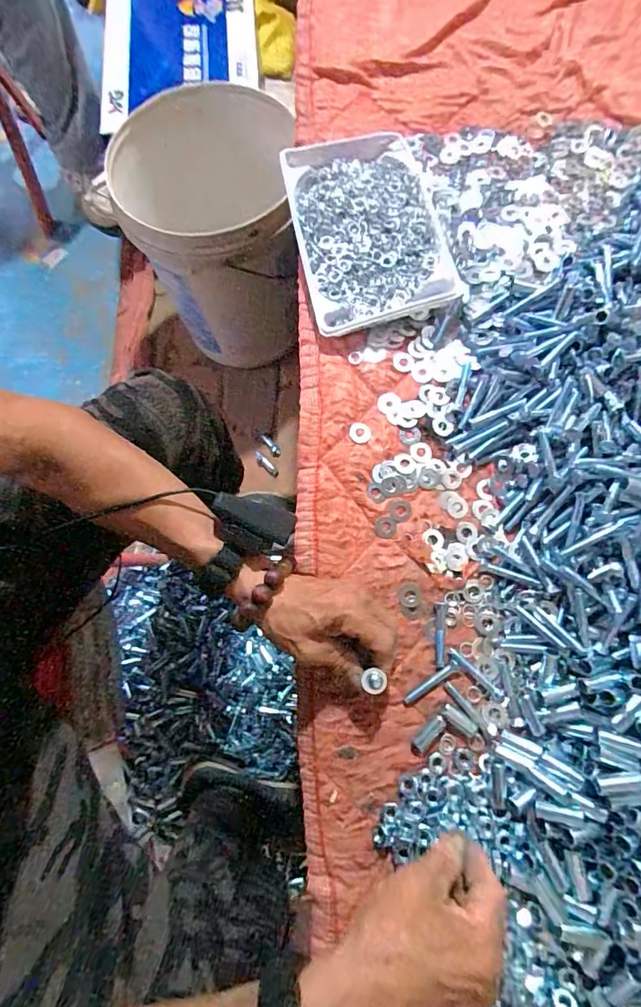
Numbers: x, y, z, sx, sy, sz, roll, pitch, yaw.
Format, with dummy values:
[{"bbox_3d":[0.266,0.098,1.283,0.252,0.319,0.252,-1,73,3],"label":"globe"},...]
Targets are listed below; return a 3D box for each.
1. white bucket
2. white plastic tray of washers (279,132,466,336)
[{"bbox_3d":[-0.192,-0.458,0.853,0.291,0.360,0.284,-1,76,2],"label":"white bucket"},{"bbox_3d":[0.052,-0.310,0.542,0.159,0.034,0.242,-13,77,-2],"label":"white plastic tray of washers"}]

